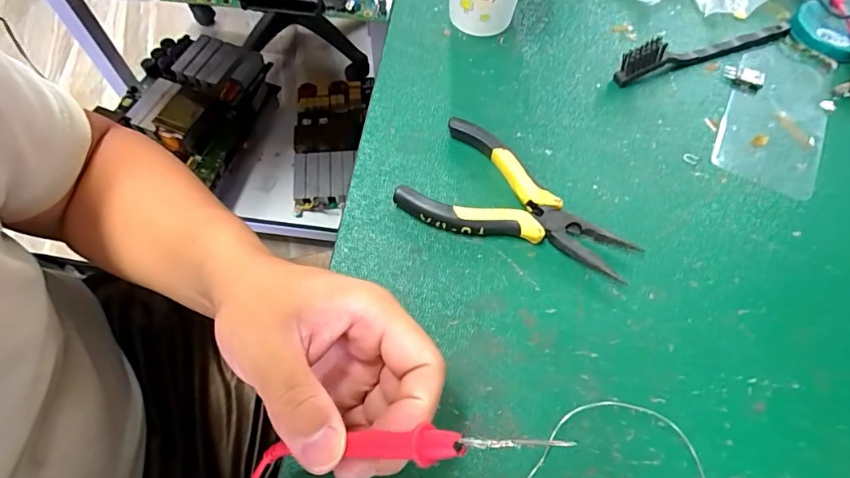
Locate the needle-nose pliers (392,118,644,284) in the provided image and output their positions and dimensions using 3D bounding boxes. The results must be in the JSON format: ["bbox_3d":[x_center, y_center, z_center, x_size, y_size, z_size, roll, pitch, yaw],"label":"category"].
[{"bbox_3d":[0.063,-0.029,0.317,0.148,0.018,0.078,19,64,8],"label":"needle-nose pliers"}]

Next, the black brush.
[{"bbox_3d":[0.228,-0.155,0.377,0.162,0.033,0.014,-17,65,-10],"label":"black brush"}]

